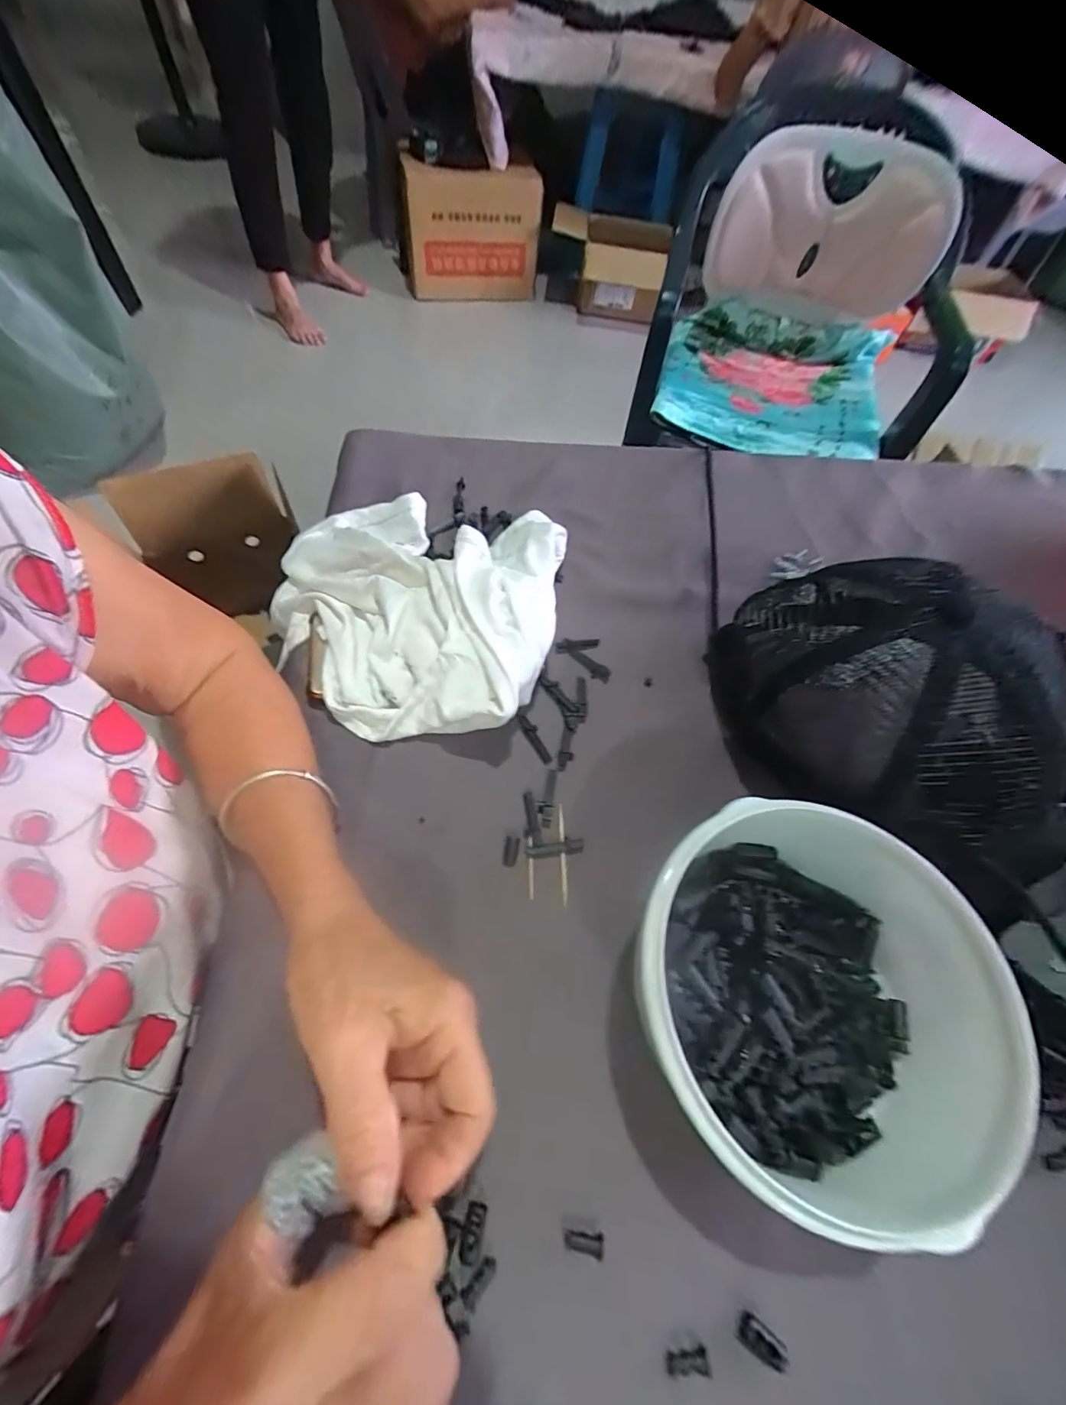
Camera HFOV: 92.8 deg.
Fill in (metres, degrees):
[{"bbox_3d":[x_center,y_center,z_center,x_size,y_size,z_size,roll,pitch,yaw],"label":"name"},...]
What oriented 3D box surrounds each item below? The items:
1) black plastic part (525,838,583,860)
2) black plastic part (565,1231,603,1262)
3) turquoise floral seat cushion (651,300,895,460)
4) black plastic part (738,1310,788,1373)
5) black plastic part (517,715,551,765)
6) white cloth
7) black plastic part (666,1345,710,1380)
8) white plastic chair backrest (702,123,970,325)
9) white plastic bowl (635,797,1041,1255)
[{"bbox_3d":[0.014,0.089,0.311,0.035,0.004,0.010,-6,61,-6],"label":"black plastic part"},{"bbox_3d":[0.023,0.241,0.225,0.017,0.004,0.009,9,61,2],"label":"black plastic part"},{"bbox_3d":[0.403,-0.545,0.861,0.359,0.111,0.255,15,60,3],"label":"turquoise floral seat cushion"},{"bbox_3d":[0.097,0.270,0.214,0.020,0.005,0.011,32,64,14],"label":"black plastic part"},{"bbox_3d":[0.001,0.024,0.348,0.009,0.004,0.040,-27,66,-17],"label":"black plastic part"},{"bbox_3d":[-0.091,-0.079,0.372,0.216,0.053,0.201,17,61,6],"label":"white cloth"},{"bbox_3d":[0.064,0.273,0.209,0.017,0.004,0.008,1,61,-3],"label":"black plastic part"},{"bbox_3d":[0.446,-0.716,0.790,0.330,0.328,0.116,16,94,0],"label":"white plastic chair backrest"},{"bbox_3d":[0.129,0.143,0.246,0.144,0.078,0.153,1,61,-2],"label":"white plastic bowl"}]

